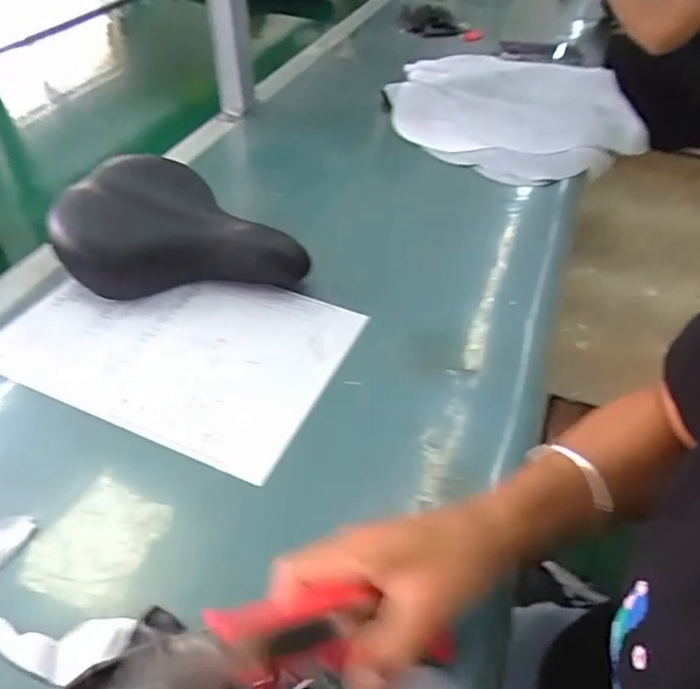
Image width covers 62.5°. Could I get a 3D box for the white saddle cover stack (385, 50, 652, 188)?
[{"bbox_3d":[0.269,-0.383,0.939,0.400,0.058,0.432,10,46,6],"label":"white saddle cover stack"}]

